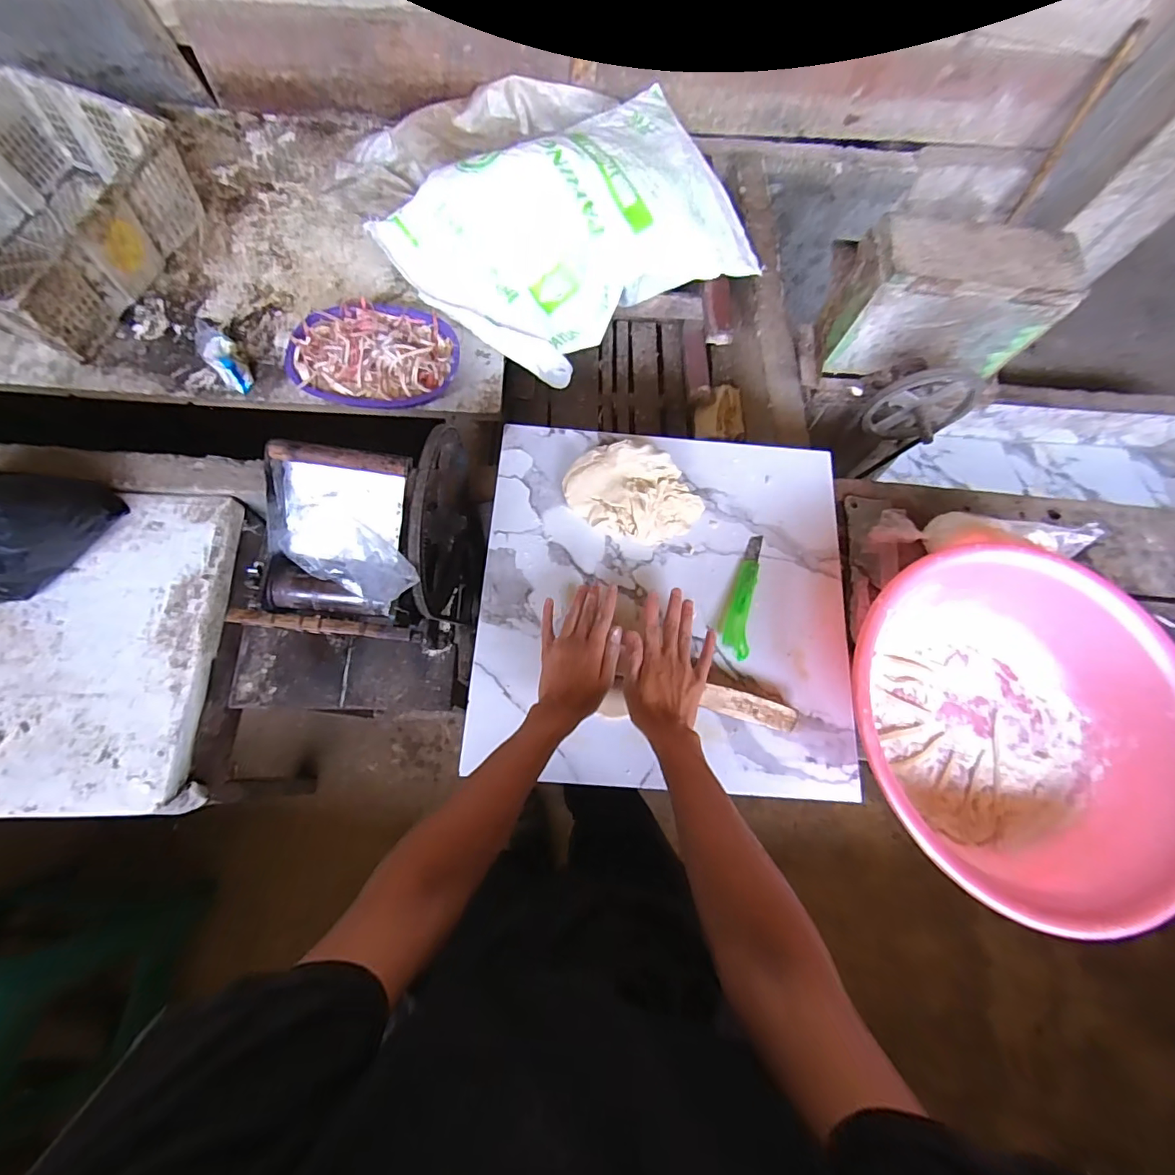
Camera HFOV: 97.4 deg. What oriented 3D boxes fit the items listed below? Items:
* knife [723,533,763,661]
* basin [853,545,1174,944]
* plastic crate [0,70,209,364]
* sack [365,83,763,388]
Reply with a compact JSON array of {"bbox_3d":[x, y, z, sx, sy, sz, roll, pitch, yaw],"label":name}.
[{"bbox_3d":[0.217,0.008,0.706,0.032,0.016,0.183,17,72,0],"label":"knife"},{"bbox_3d":[0.518,0.169,0.637,0.414,0.149,0.409,1,73,-2],"label":"basin"},{"bbox_3d":[-1.028,-0.698,0.982,0.368,0.158,0.485,21,72,1],"label":"plastic crate"},{"bbox_3d":[-0.012,-0.706,1.019,0.680,0.175,0.432,-35,79,-14],"label":"sack"}]

